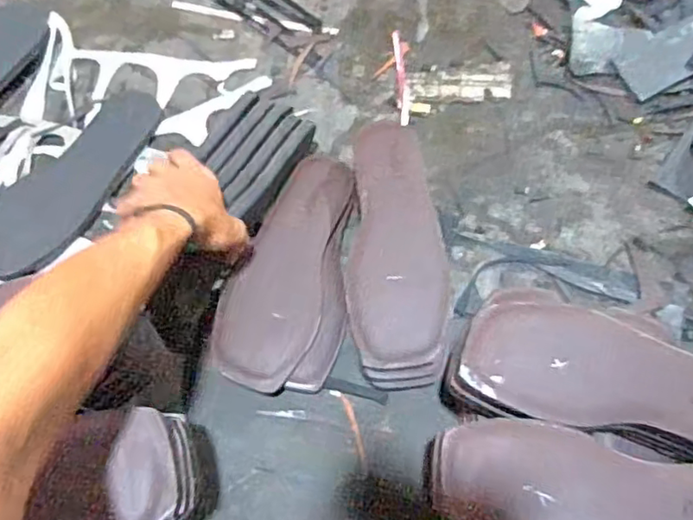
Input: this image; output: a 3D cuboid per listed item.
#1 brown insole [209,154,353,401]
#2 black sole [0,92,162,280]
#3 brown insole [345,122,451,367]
[{"bbox_3d":[-0.060,0.001,0.599,0.092,0.021,0.255,18,66,-5],"label":"brown insole"},{"bbox_3d":[-0.306,-0.087,0.666,0.105,0.006,0.266,32,69,14],"label":"black sole"},{"bbox_3d":[0.050,-0.026,0.590,0.093,0.026,0.258,1,69,-2],"label":"brown insole"}]

